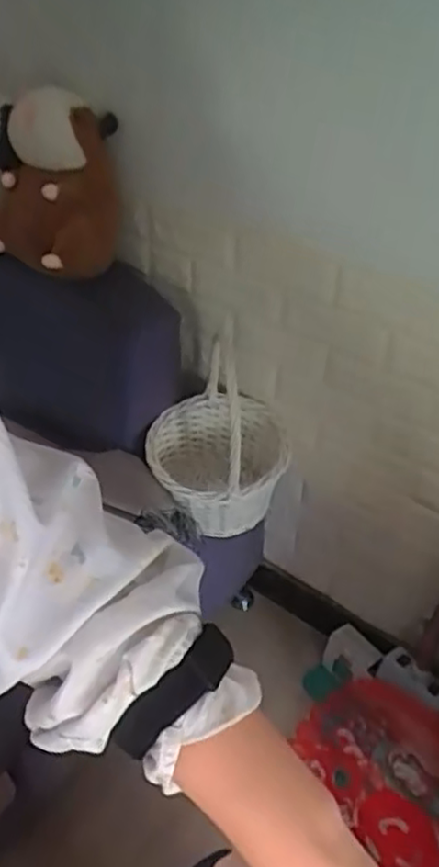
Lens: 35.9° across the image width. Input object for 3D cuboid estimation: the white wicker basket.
[{"bbox_3d":[-0.002,0.016,1.215,0.245,0.283,0.240,0,40,0],"label":"white wicker basket"}]

